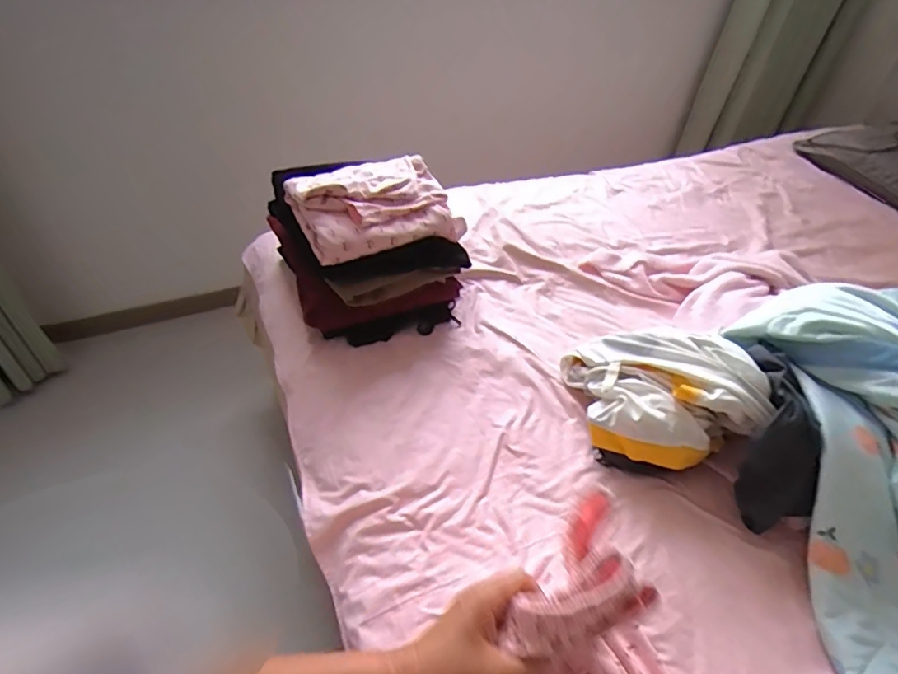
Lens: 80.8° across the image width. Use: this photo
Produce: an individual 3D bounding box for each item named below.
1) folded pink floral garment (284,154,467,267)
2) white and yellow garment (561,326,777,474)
[{"bbox_3d":[-0.112,-0.214,0.836,0.255,0.077,0.182,-18,49,-22],"label":"folded pink floral garment"},{"bbox_3d":[0.279,0.064,0.716,0.192,0.130,0.223,-4,45,-7],"label":"white and yellow garment"}]

